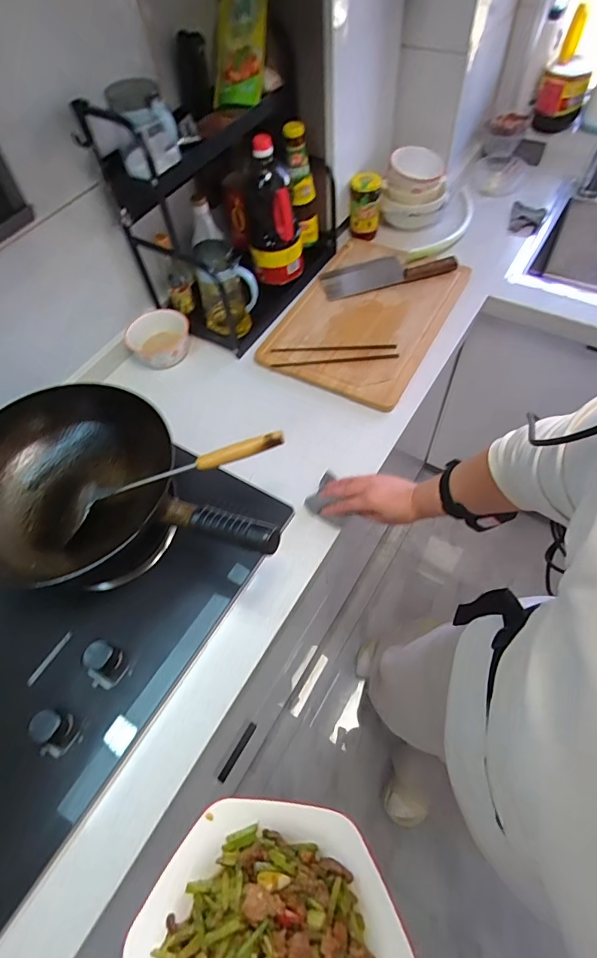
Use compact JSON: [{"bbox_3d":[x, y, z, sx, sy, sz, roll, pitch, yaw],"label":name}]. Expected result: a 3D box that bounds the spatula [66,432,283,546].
[{"bbox_3d":[-0.170,-0.002,0.586,0.321,0.030,0.080,-17,55,15],"label":"spatula"}]

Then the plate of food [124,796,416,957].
[{"bbox_3d":[-0.025,0.350,0.319,0.198,0.058,0.195,-2,56,3],"label":"plate of food"}]

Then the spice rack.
[{"bbox_3d":[-0.136,-0.543,0.883,0.244,0.396,0.415,23,61,19],"label":"spice rack"}]

